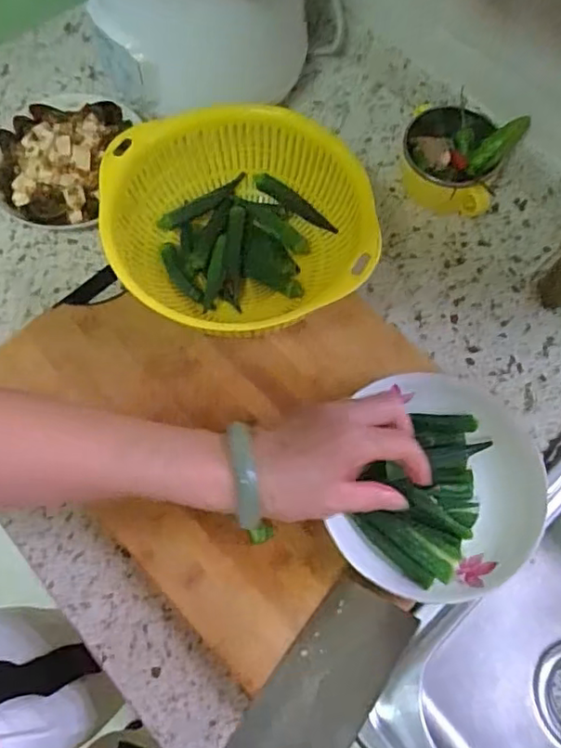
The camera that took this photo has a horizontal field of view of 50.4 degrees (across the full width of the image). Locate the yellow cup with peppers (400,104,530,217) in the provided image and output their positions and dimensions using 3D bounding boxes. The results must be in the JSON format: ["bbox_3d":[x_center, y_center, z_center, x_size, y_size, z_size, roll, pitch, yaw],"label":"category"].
[{"bbox_3d":[0.172,-0.212,0.585,0.100,0.069,0.094,0,68,1],"label":"yellow cup with peppers"}]

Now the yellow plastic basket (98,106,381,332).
[{"bbox_3d":[-0.036,-0.118,0.506,0.203,0.082,0.209,-9,68,-3],"label":"yellow plastic basket"}]

